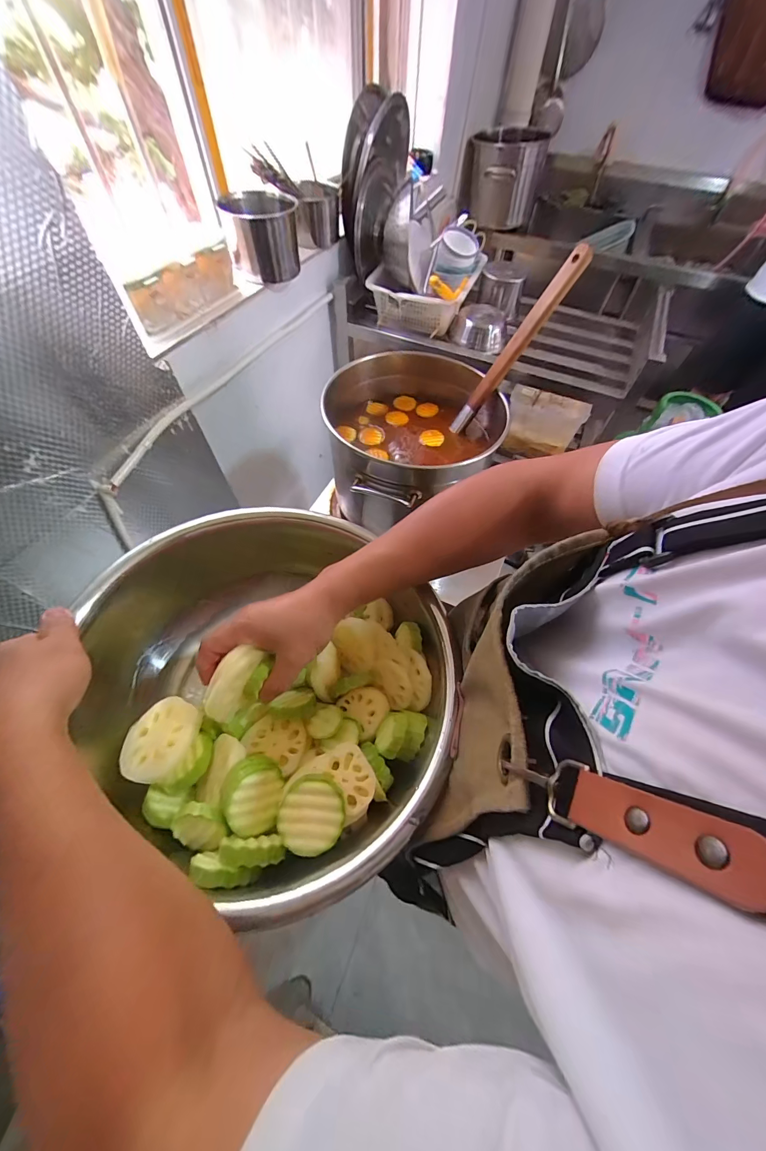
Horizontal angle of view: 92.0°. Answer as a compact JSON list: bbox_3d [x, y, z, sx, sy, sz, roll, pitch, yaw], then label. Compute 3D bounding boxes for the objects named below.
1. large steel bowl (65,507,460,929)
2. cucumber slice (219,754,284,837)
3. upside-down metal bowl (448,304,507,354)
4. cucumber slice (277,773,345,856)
[{"bbox_3d":[-0.109,0.085,0.385,0.369,0.102,0.326,23,62,12],"label":"large steel bowl"},{"bbox_3d":[-0.111,0.186,0.315,0.048,0.018,0.057,22,58,-33],"label":"cucumber slice"},{"bbox_3d":[0.292,-0.752,1.118,0.165,0.084,0.137,13,60,7],"label":"upside-down metal bowl"},{"bbox_3d":[-0.057,0.193,0.299,0.049,0.011,0.054,7,60,4],"label":"cucumber slice"}]

